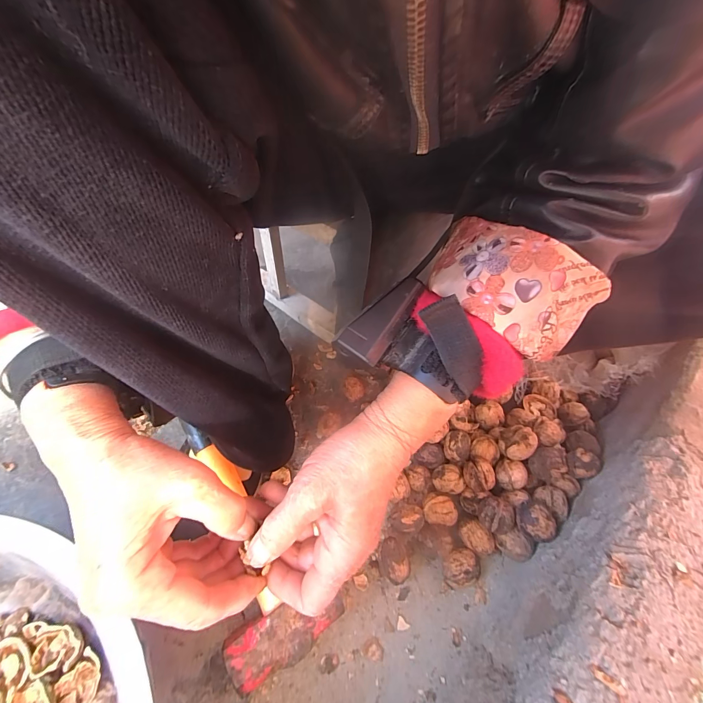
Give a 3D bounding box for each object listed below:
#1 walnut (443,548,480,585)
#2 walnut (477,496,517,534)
[{"bbox_3d":[0.099,0.199,0.310,0.030,0.025,0.027,-19,55,-17],"label":"walnut"},{"bbox_3d":[0.134,0.152,0.312,0.030,0.024,0.025,21,53,14],"label":"walnut"}]

